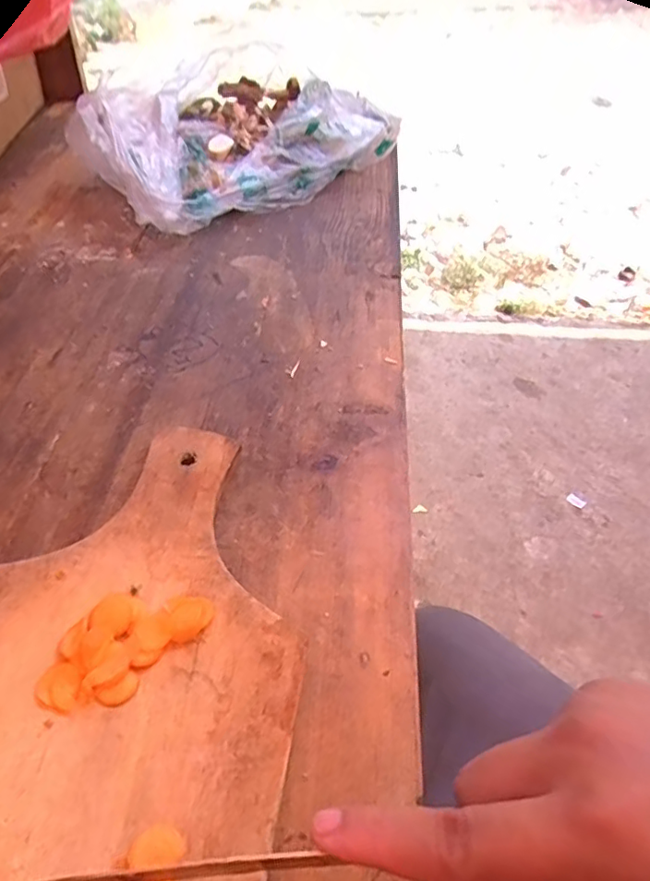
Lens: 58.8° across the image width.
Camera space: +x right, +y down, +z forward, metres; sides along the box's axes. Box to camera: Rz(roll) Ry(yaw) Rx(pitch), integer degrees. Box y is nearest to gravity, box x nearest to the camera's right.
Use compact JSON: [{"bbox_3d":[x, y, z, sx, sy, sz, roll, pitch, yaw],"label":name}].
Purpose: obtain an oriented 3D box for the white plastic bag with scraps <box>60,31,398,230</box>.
[{"bbox_3d":[-0.100,-0.311,0.576,0.280,0.085,0.210,-25,55,-24],"label":"white plastic bag with scraps"}]

